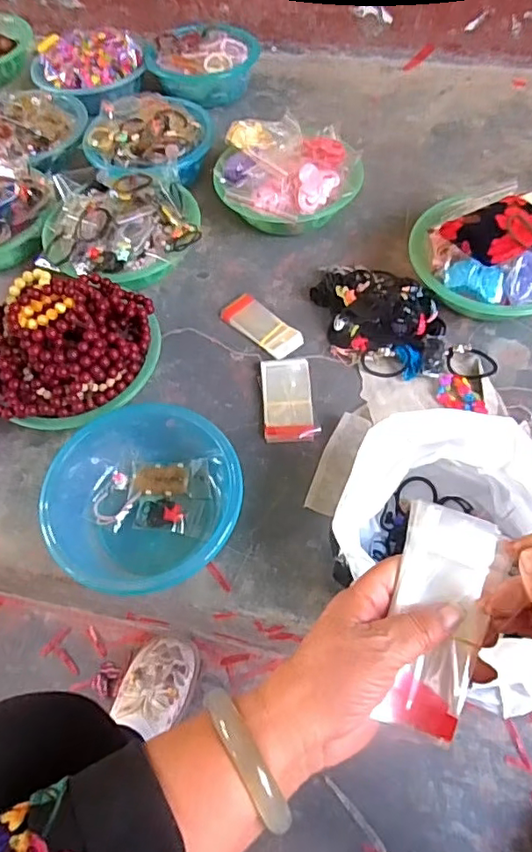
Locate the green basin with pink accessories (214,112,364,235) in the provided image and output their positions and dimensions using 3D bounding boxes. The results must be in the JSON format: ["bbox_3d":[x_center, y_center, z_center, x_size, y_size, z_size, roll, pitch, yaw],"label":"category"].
[{"bbox_3d":[0.038,-0.404,0.924,0.227,0.108,0.214,-1,59,2],"label":"green basin with pink accessories"}]

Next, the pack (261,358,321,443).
[{"bbox_3d":[0.029,-0.036,0.758,0.067,0.014,0.129,-4,59,0],"label":"pack"}]

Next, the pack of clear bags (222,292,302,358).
[{"bbox_3d":[-0.007,-0.148,0.827,0.056,0.013,0.129,-39,65,-19],"label":"pack of clear bags"}]

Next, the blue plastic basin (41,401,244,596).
[{"bbox_3d":[-0.139,0.074,0.672,0.223,0.076,0.227,-1,59,2],"label":"blue plastic basin"}]

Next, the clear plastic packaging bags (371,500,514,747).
[{"bbox_3d":[0.102,0.109,0.324,0.056,0.014,0.125,18,73,-8],"label":"clear plastic packaging bags"}]

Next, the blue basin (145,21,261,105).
[{"bbox_3d":[-0.128,-0.736,1.153,0.214,0.084,0.214,-1,59,2],"label":"blue basin"}]

